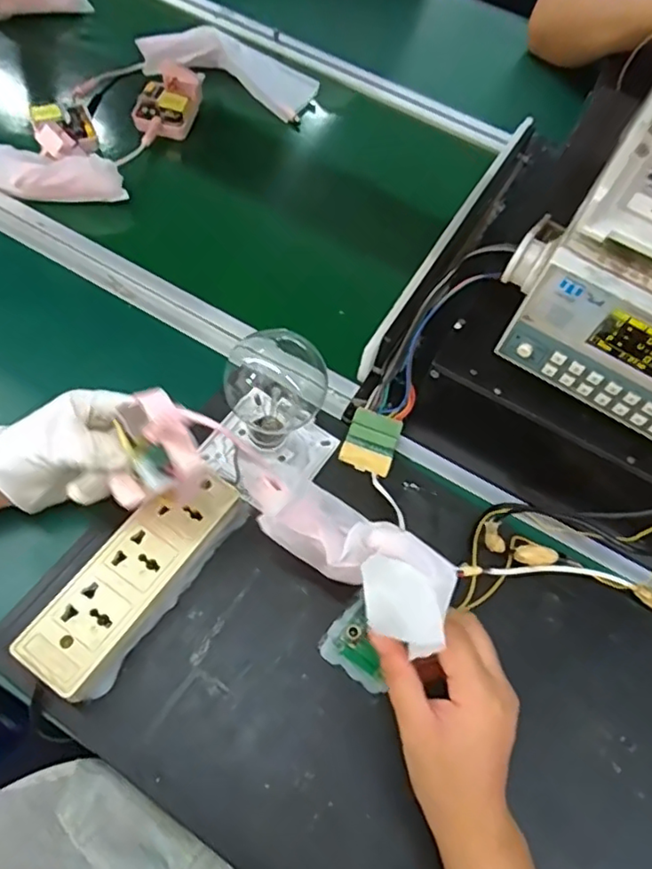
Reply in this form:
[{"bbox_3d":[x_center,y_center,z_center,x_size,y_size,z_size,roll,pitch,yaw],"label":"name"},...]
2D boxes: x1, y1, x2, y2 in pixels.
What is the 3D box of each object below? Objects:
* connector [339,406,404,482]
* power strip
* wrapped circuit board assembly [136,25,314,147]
[{"bbox_3d":[0.037,0.006,0.488,0.041,0.008,0.047,20,98,1],"label":"connector"},{"bbox_3d":[-0.128,0.097,0.415,0.055,0.036,0.164,31,62,15],"label":"power strip"},{"bbox_3d":[-0.113,-0.404,0.710,0.206,0.054,0.170,-4,59,-6],"label":"wrapped circuit board assembly"}]

